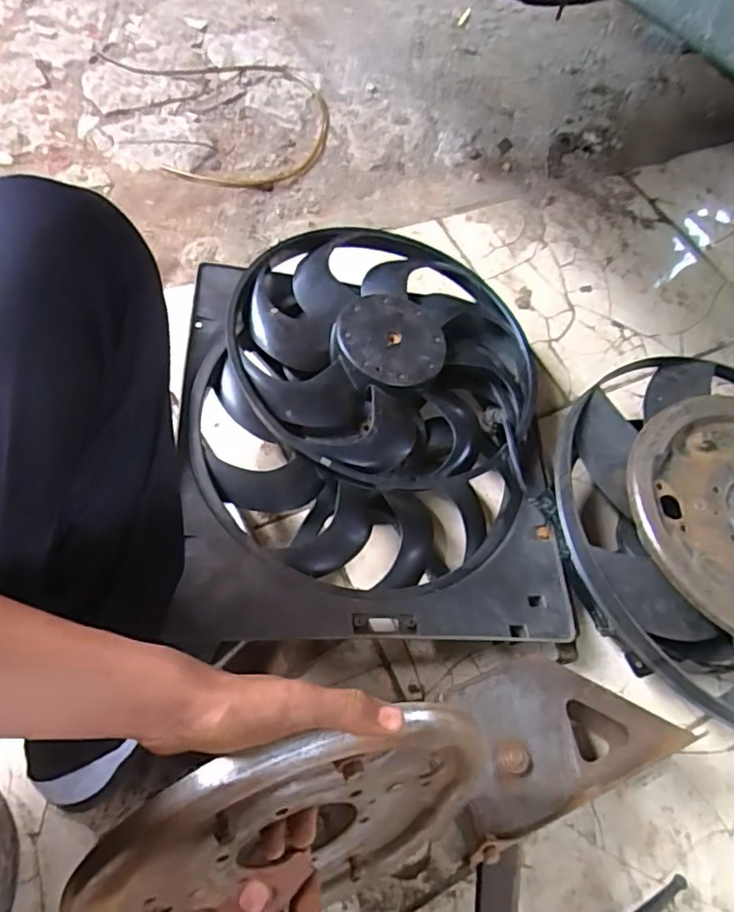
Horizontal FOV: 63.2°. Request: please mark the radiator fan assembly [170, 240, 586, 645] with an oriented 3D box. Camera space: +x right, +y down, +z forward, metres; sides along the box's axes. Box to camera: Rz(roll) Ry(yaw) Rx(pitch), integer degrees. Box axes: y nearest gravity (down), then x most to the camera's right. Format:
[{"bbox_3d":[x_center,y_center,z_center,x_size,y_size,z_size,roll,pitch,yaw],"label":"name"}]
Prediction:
[{"bbox_3d":[0.003,-0.039,0.723,0.422,0.133,0.516,1,60,-6],"label":"radiator fan assembly"}]

